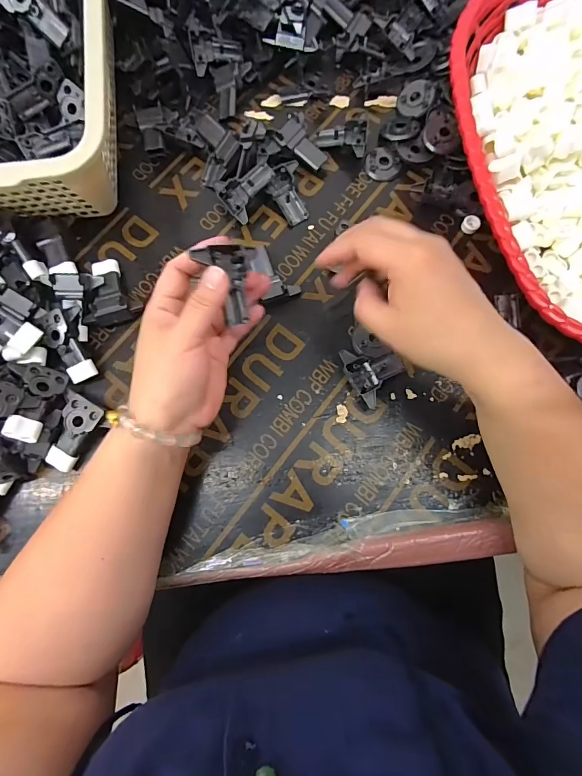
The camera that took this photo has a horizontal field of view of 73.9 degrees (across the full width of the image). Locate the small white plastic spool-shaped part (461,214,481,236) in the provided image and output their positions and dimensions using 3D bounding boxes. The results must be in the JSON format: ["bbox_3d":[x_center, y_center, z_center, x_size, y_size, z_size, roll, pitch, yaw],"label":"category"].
[{"bbox_3d":[0.189,-0.172,0.407,0.016,0.012,0.016,42,81,8],"label":"small white plastic spool-shaped part"}]

